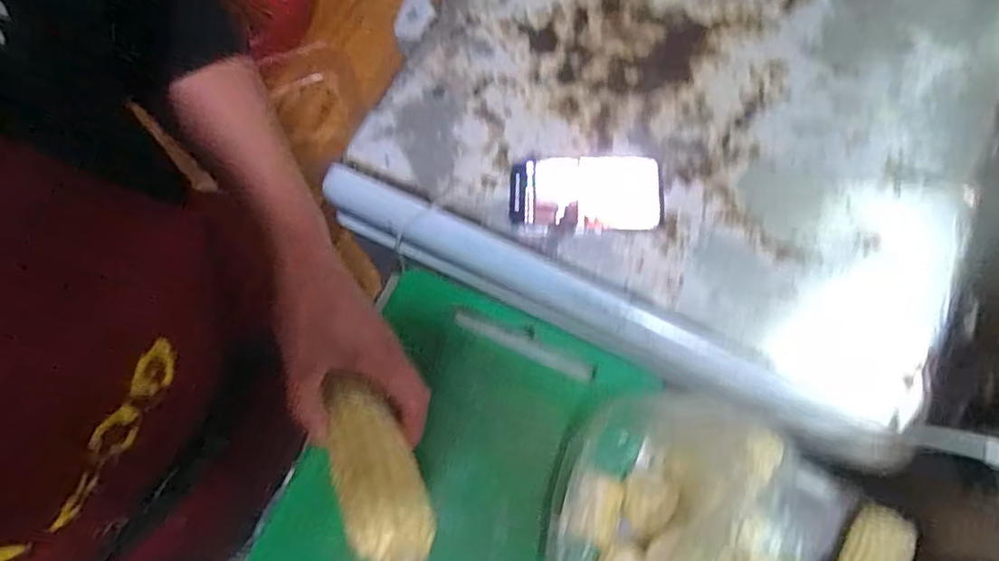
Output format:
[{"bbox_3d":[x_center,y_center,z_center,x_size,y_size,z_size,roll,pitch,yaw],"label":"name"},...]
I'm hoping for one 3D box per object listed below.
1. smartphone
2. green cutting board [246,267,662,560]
[{"bbox_3d":[0.093,-0.096,0.638,0.162,0.014,0.084,3,72,4],"label":"smartphone"},{"bbox_3d":[-0.065,0.240,0.609,0.310,0.030,0.458,22,69,14],"label":"green cutting board"}]

